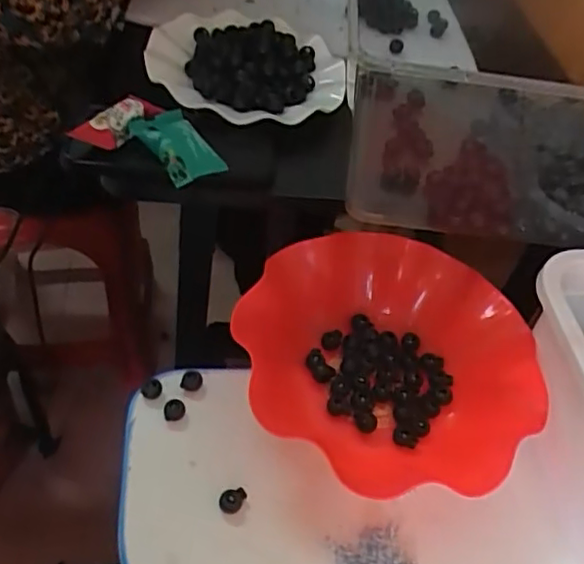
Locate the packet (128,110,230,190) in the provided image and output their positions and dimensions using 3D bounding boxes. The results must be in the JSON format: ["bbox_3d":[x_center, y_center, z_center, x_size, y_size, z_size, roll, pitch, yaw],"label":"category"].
[{"bbox_3d":[-0.089,-0.107,0.487,0.045,0.021,0.068,-29,59,-31],"label":"packet"}]

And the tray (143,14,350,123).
[{"bbox_3d":[-0.044,-0.208,0.599,0.182,0.034,0.188,1,48,-10],"label":"tray"}]

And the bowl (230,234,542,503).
[{"bbox_3d":[0.074,0.060,0.483,0.215,0.063,0.235,-15,53,-22],"label":"bowl"}]

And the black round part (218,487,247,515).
[{"bbox_3d":[-0.040,0.149,0.425,0.019,0.010,0.014,-14,52,-22],"label":"black round part"}]

